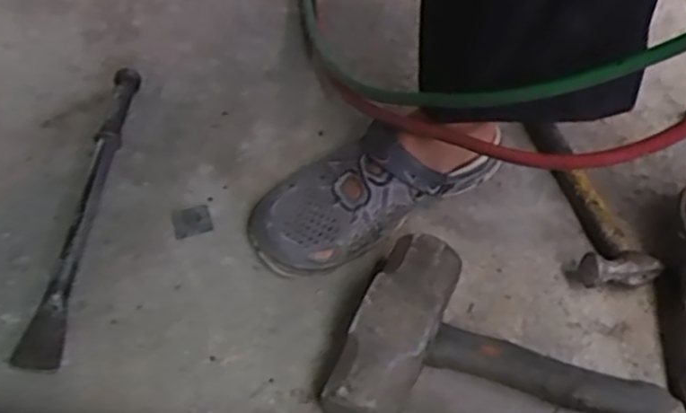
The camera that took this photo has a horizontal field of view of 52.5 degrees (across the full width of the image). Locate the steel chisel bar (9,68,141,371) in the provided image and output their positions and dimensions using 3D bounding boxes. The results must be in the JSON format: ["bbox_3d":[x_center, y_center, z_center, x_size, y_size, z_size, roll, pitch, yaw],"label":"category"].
[{"bbox_3d":[-0.248,-0.006,0.674,0.037,0.022,0.354,0,51,2],"label":"steel chisel bar"}]

